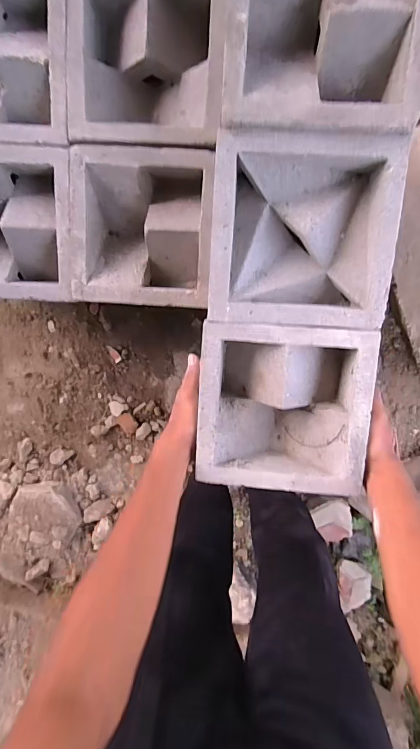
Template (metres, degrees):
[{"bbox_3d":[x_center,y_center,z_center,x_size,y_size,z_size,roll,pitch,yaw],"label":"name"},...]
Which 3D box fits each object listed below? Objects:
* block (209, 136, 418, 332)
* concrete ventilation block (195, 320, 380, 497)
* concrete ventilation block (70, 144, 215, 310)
[{"bbox_3d":[0.104,-0.155,0.444,0.196,0.079,0.193,3,101,2],"label":"block"},{"bbox_3d":[0.088,0.040,0.490,0.198,0.075,0.199,5,96,4],"label":"concrete ventilation block"},{"bbox_3d":[-0.095,-0.203,0.558,0.195,0.070,0.202,4,101,2],"label":"concrete ventilation block"}]

